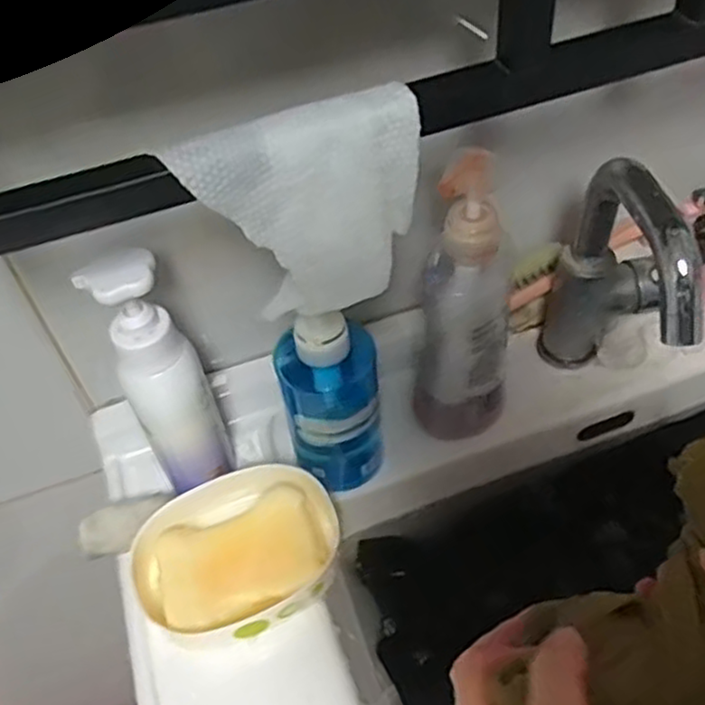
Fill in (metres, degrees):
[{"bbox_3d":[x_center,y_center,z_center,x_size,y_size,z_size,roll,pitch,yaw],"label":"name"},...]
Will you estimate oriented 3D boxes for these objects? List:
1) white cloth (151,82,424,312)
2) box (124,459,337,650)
[{"bbox_3d":[-0.019,-0.064,0.343,0.113,0.094,0.039,-19,50,-11],"label":"white cloth"},{"bbox_3d":[-0.076,0.137,0.490,0.133,0.037,0.101,-24,53,-19],"label":"box"}]

